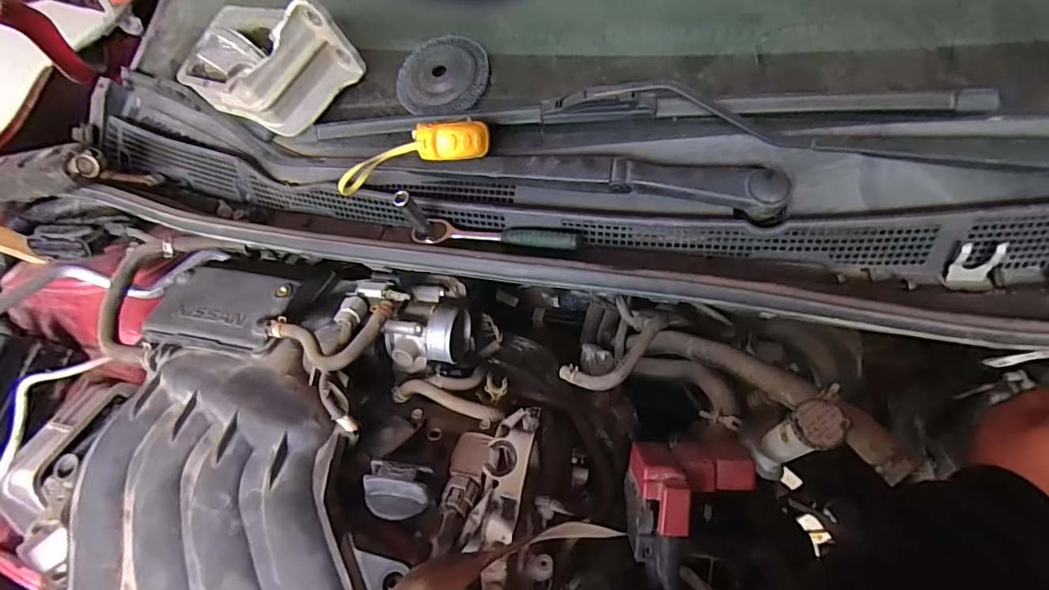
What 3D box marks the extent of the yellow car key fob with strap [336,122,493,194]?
[{"bbox_3d":[-0.105,-0.126,0.463,0.146,0.039,0.030,-12,42,14],"label":"yellow car key fob with strap"}]

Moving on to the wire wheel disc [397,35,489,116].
[{"bbox_3d":[-0.085,-0.230,0.531,0.096,0.009,0.095,1,76,9],"label":"wire wheel disc"}]

